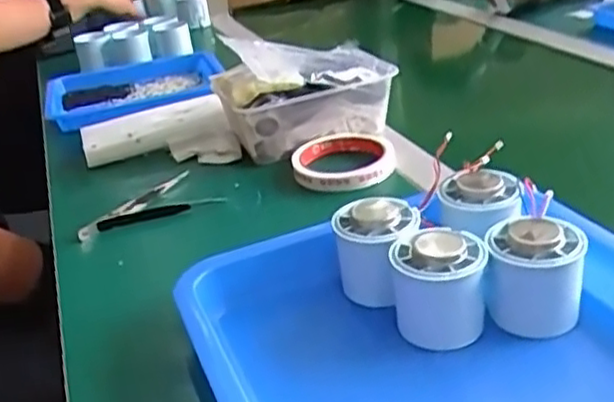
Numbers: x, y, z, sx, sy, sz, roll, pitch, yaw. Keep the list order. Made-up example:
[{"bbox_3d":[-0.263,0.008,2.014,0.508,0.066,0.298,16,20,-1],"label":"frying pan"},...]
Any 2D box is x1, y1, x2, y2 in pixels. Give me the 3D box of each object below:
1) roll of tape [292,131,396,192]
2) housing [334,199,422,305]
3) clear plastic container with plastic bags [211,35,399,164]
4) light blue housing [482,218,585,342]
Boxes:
[{"bbox_3d":[0.031,-0.037,0.634,0.087,0.021,0.092,-6,26,3],"label":"roll of tape"},{"bbox_3d":[0.050,0.032,0.449,0.048,0.061,0.051,-6,26,3],"label":"housing"},{"bbox_3d":[-0.003,-0.112,0.698,0.163,0.085,0.118,-14,27,-13],"label":"clear plastic container with plastic bags"},{"bbox_3d":[0.133,0.045,0.410,0.051,0.057,0.051,2,27,19],"label":"light blue housing"}]

